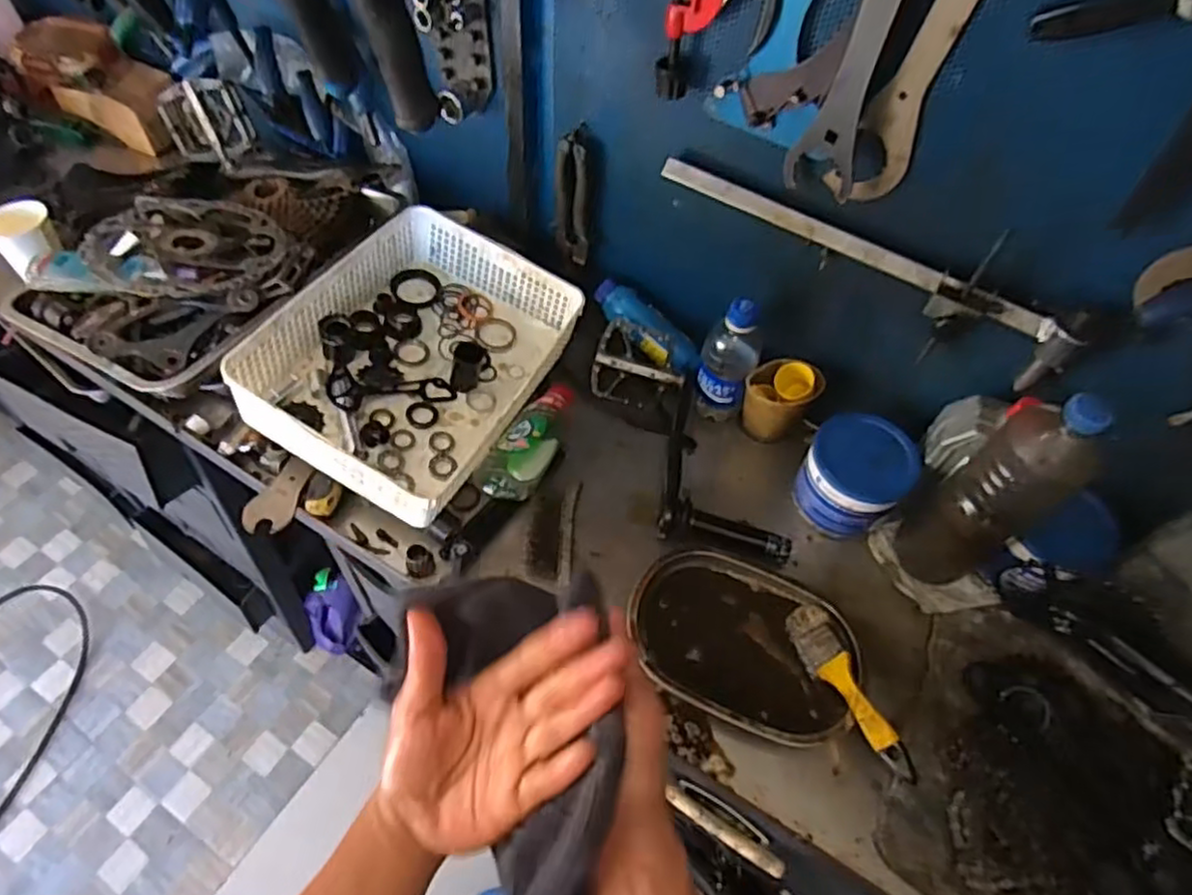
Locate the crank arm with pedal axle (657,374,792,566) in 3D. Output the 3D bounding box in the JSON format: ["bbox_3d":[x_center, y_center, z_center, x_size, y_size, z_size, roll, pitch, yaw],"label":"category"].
[{"bbox_3d":[0.147,0.017,0.759,0.140,0.045,0.199,9,54,3],"label":"crank arm with pedal axle"}]

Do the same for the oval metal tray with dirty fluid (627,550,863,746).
[{"bbox_3d":[0.137,0.183,0.656,0.209,0.028,0.150,22,56,12],"label":"oval metal tray with dirty fluid"}]

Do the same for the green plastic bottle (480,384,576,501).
[{"bbox_3d":[-0.069,-0.009,0.769,0.066,0.060,0.174,18,55,9],"label":"green plastic bottle"}]

